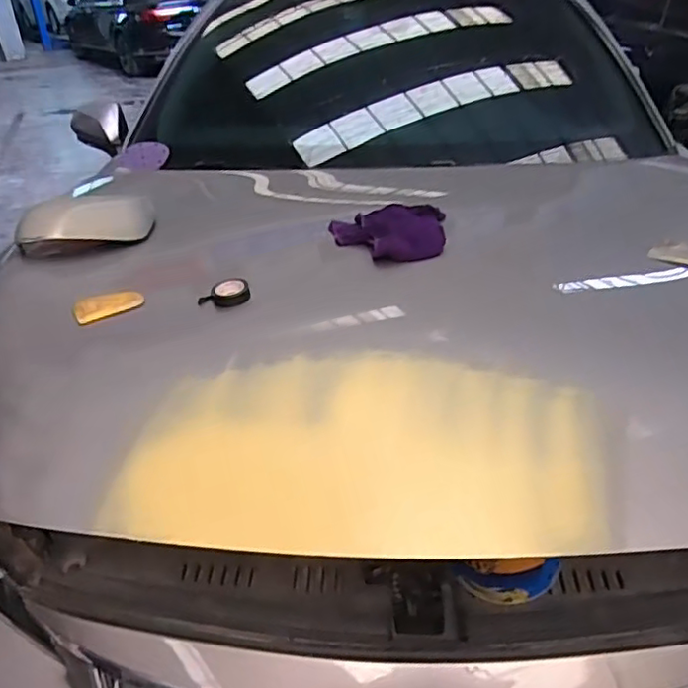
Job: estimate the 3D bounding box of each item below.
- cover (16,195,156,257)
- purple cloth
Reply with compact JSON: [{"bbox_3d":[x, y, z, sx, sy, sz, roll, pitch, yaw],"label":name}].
[{"bbox_3d":[-0.456,-0.217,1.114,0.250,0.100,0.075,-18,35,-23],"label":"cover"},{"bbox_3d":[0.078,-0.189,1.031,0.207,0.055,0.163,-1,32,2],"label":"purple cloth"}]

